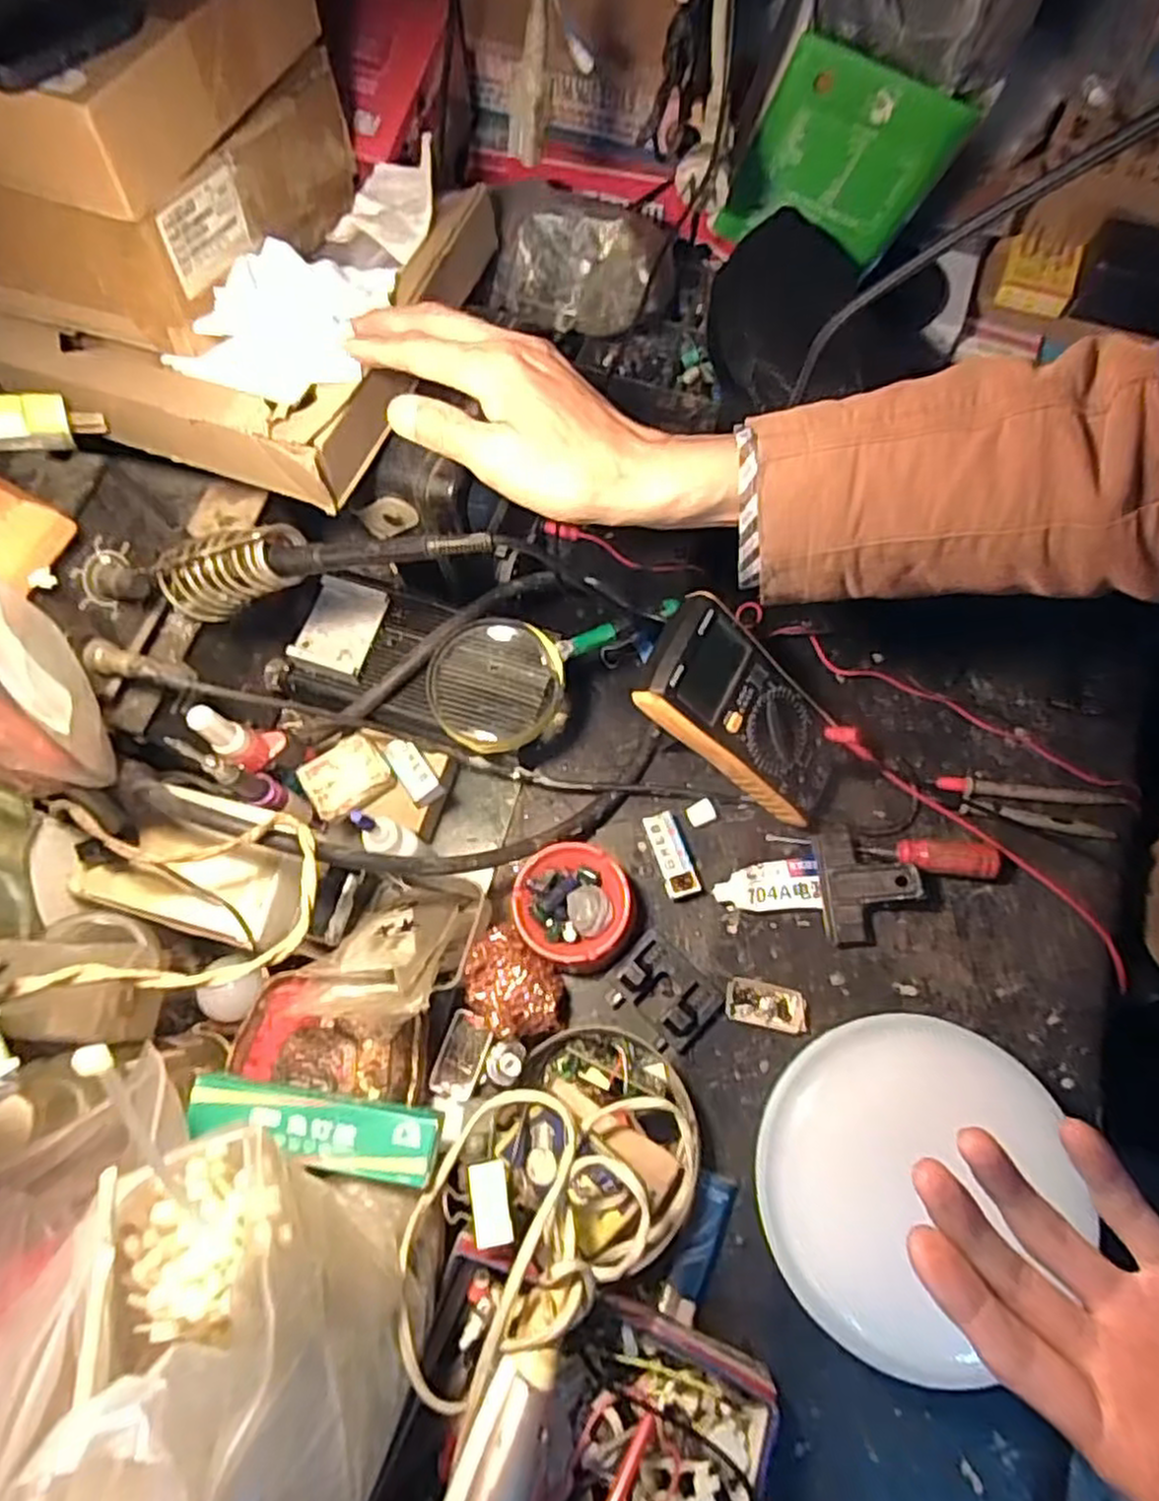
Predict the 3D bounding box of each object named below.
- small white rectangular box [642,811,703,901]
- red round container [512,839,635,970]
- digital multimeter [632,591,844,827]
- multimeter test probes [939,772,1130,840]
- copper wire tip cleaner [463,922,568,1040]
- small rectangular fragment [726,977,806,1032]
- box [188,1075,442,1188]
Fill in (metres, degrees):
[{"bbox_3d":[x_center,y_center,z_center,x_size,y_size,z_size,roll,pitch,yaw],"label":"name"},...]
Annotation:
[{"bbox_3d":[0.066,0.077,0.545,0.023,0.022,0.061,-19,71,-5],"label":"small white rectangular box"},{"bbox_3d":[-0.004,0.108,0.518,0.076,0.048,0.079,0,70,1],"label":"red round container"},{"bbox_3d":[0.109,-0.026,0.518,0.158,0.038,0.086,37,76,-26],"label":"digital multimeter"},{"bbox_3d":[0.331,0.039,0.552,0.126,0.015,0.037,7,70,4],"label":"multimeter test probes"},{"bbox_3d":[-0.040,0.152,0.491,0.065,0.047,0.063,0,70,1],"label":"copper wire tip cleaner"},{"bbox_3d":[0.126,0.172,0.510,0.051,0.012,0.028,9,71,5],"label":"small rectangular fragment"},{"bbox_3d":[-0.150,0.216,0.432,0.138,0.033,0.036,7,70,4],"label":"box"}]

